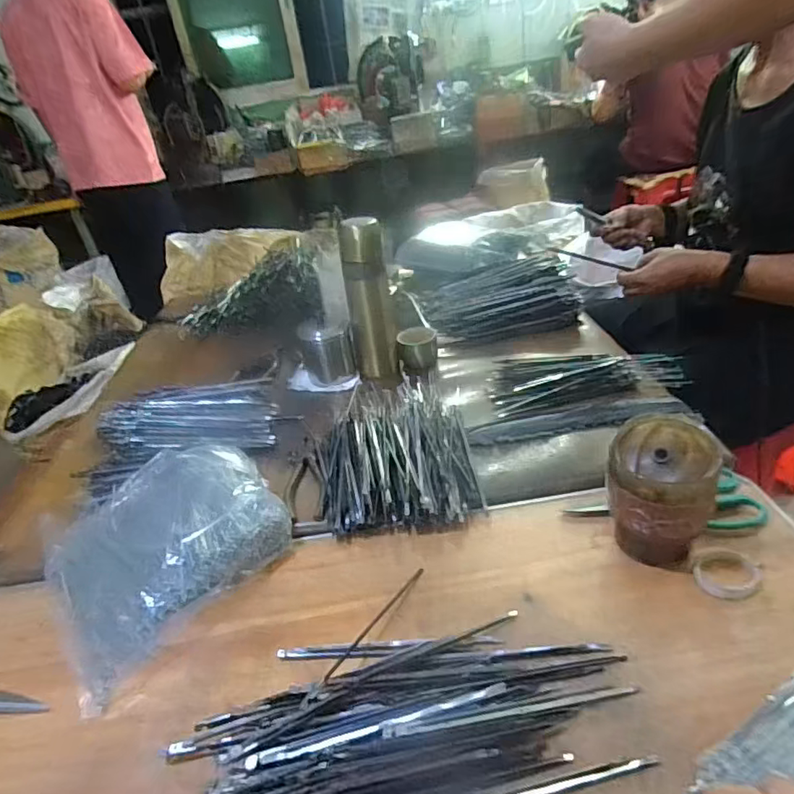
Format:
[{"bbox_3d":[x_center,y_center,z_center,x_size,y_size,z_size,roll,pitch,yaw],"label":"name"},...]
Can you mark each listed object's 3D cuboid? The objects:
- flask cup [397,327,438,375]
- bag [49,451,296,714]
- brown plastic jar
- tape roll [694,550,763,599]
[{"bbox_3d":[0.034,-0.074,0.843,0.060,0.056,0.049,-3,32,10],"label":"flask cup"},{"bbox_3d":[-0.239,0.144,0.556,0.232,0.059,0.233,-29,36,-29],"label":"bag"},{"bbox_3d":[0.230,0.088,0.474,0.083,0.113,0.087,-7,31,4],"label":"brown plastic jar"},{"bbox_3d":[0.283,0.152,0.457,0.049,0.013,0.046,12,37,32],"label":"tape roll"}]

